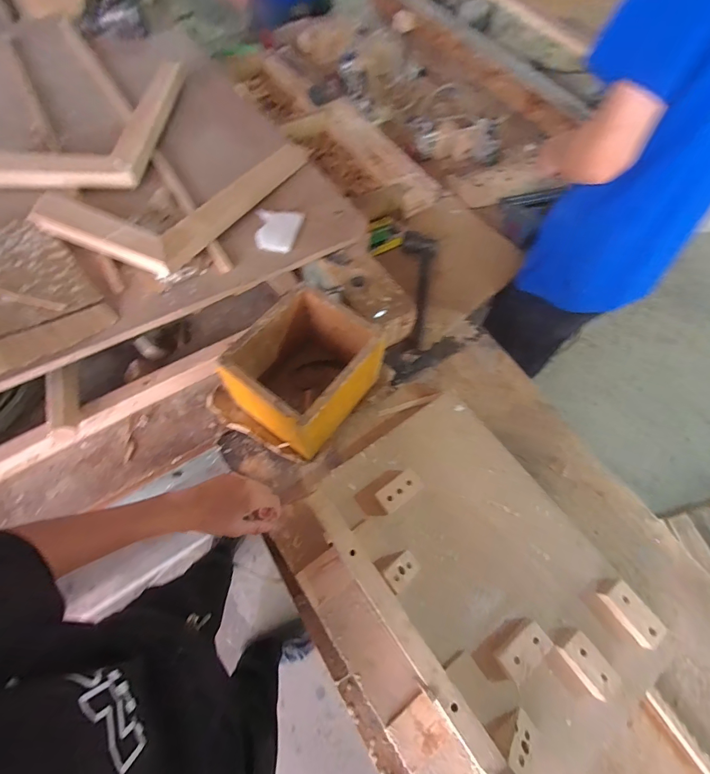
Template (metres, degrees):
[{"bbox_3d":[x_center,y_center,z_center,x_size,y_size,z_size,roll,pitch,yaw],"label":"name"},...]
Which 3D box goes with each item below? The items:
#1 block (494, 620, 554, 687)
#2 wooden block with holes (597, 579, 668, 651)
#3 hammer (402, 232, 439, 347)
[{"bbox_3d":[0.242,0.377,0.531,0.075,0.022,0.045,-34,71,-17],"label":"block"},{"bbox_3d":[0.407,0.331,0.545,0.038,0.023,0.089,-30,70,-16],"label":"wooden block with holes"},{"bbox_3d":[0.141,-0.225,0.830,0.075,0.028,0.308,7,64,0],"label":"hammer"}]

